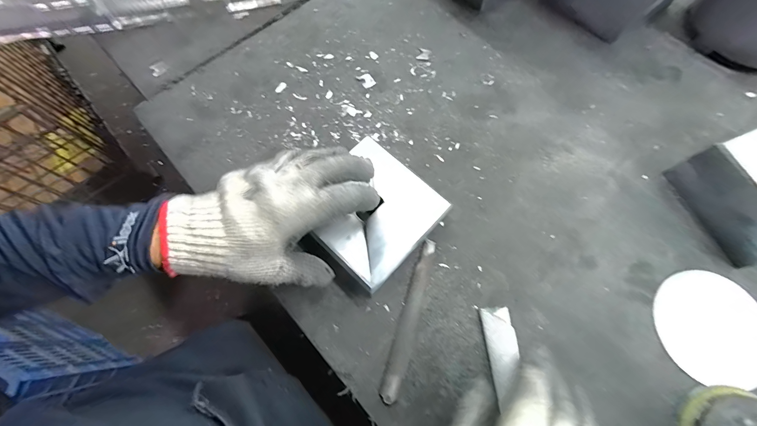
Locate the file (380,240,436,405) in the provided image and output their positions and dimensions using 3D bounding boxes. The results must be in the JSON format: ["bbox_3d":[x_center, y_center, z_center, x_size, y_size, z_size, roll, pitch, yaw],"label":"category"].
[{"bbox_3d":[0.034,0.108,0.343,0.017,0.005,0.165,17,72,5],"label":"file"}]

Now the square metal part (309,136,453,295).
[{"bbox_3d":[-0.006,-0.002,0.348,0.117,0.020,0.125,42,76,12],"label":"square metal part"}]

